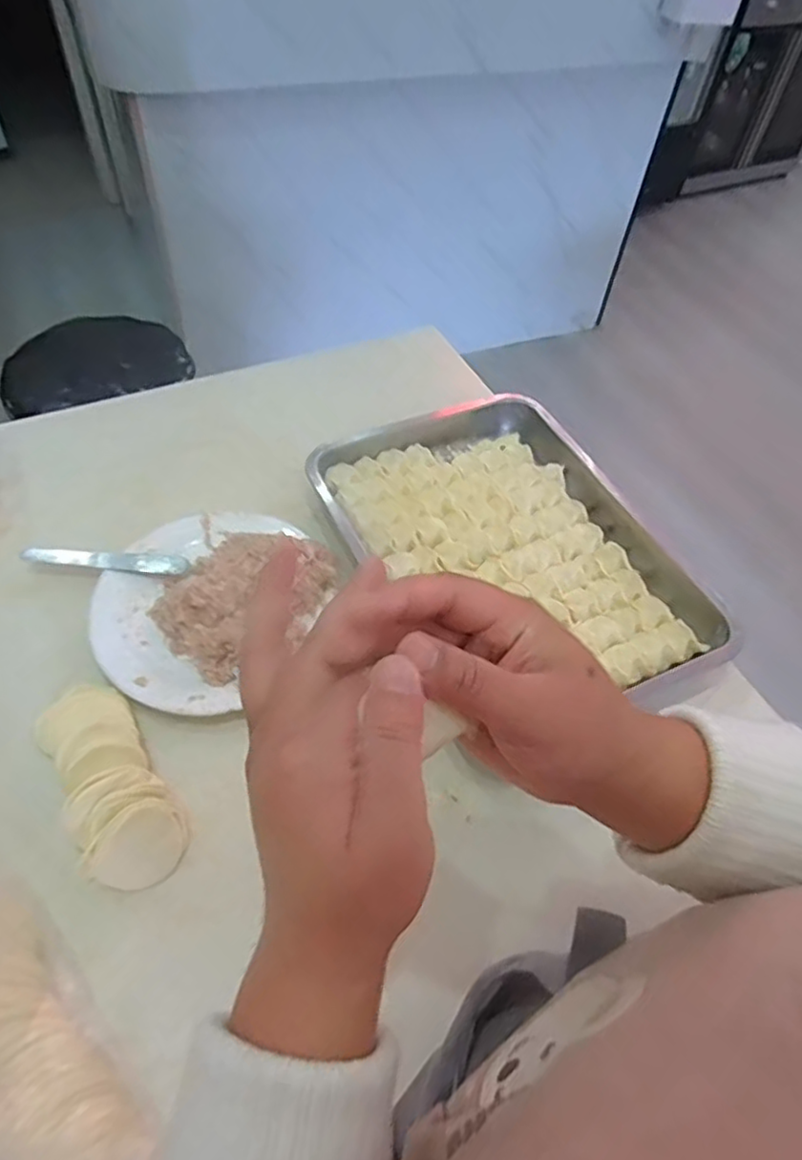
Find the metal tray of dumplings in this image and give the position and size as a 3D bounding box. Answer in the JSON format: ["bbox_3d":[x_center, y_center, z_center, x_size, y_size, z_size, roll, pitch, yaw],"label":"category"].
[{"bbox_3d":[0.107,-0.036,0.678,0.298,0.039,0.392,-20,57,-19],"label":"metal tray of dumplings"}]

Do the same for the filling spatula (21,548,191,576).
[{"bbox_3d":[-0.284,-0.019,0.647,0.153,0.006,0.024,4,53,-3],"label":"filling spatula"}]

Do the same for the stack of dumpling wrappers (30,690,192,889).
[{"bbox_3d":[-0.230,0.148,0.517,0.071,0.044,0.181,-28,60,-24],"label":"stack of dumpling wrappers"}]

